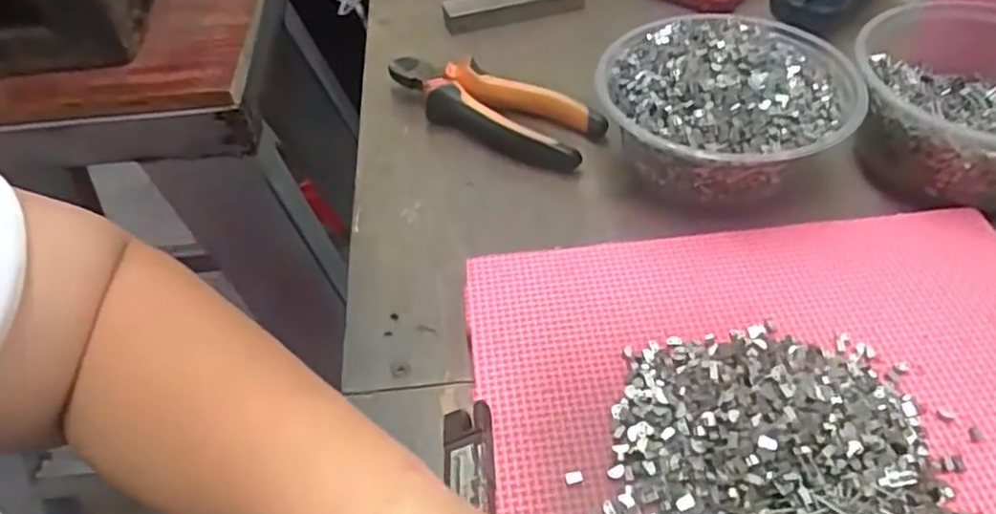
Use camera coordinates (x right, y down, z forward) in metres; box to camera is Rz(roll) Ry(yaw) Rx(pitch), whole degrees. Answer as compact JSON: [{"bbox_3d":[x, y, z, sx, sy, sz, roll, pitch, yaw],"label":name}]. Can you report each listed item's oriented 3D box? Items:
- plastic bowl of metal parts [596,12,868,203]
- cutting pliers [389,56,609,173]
[{"bbox_3d":[0.124,-0.081,0.372,0.135,0.061,0.122,-2,48,2],"label":"plastic bowl of metal parts"},{"bbox_3d":[-0.006,-0.099,0.439,0.146,0.028,0.049,24,54,24],"label":"cutting pliers"}]

